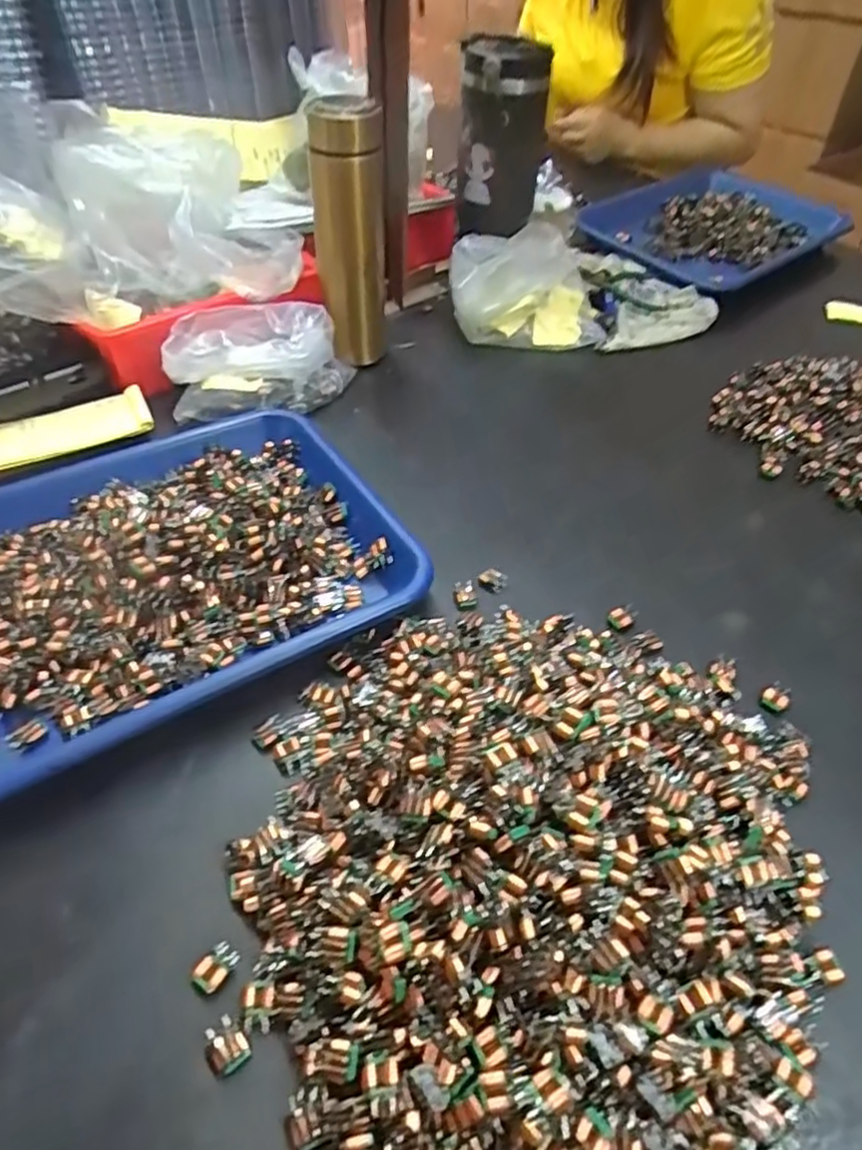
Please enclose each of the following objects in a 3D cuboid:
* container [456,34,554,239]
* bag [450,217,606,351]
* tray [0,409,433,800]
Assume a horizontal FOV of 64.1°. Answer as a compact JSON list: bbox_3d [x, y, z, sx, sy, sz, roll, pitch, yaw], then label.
[{"bbox_3d":[0.069,-0.419,0.733,0.090,0.225,0.070,6,49,1],"label":"container"},{"bbox_3d":[0.102,-0.312,0.748,0.163,0.098,0.110,1,49,-3],"label":"bag"},{"bbox_3d":[-0.195,-0.006,0.481,0.337,0.040,0.253,-23,54,-22],"label":"tray"}]

